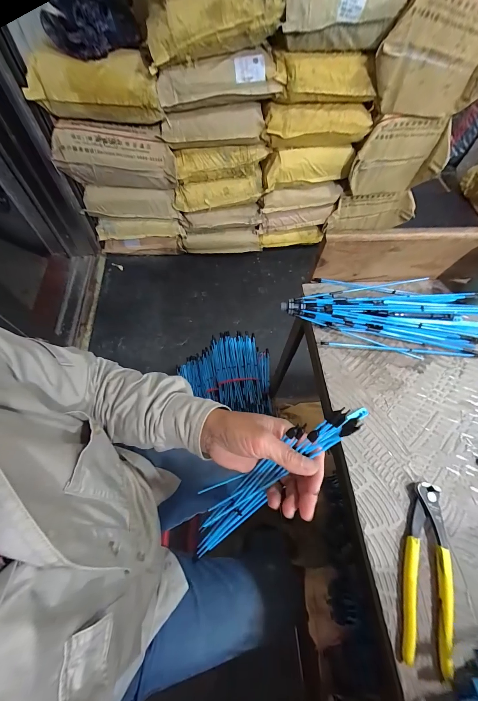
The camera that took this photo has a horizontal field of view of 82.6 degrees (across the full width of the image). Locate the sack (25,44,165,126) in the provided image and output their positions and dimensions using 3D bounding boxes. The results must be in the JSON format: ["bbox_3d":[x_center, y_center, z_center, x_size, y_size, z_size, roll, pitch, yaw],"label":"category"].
[{"bbox_3d":[-0.504,-0.920,0.962,0.433,0.163,0.159,-6,62,-6],"label":"sack"}]

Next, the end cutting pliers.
[{"bbox_3d":[0.206,0.236,0.298,0.042,0.015,0.166,17,62,7],"label":"end cutting pliers"}]

